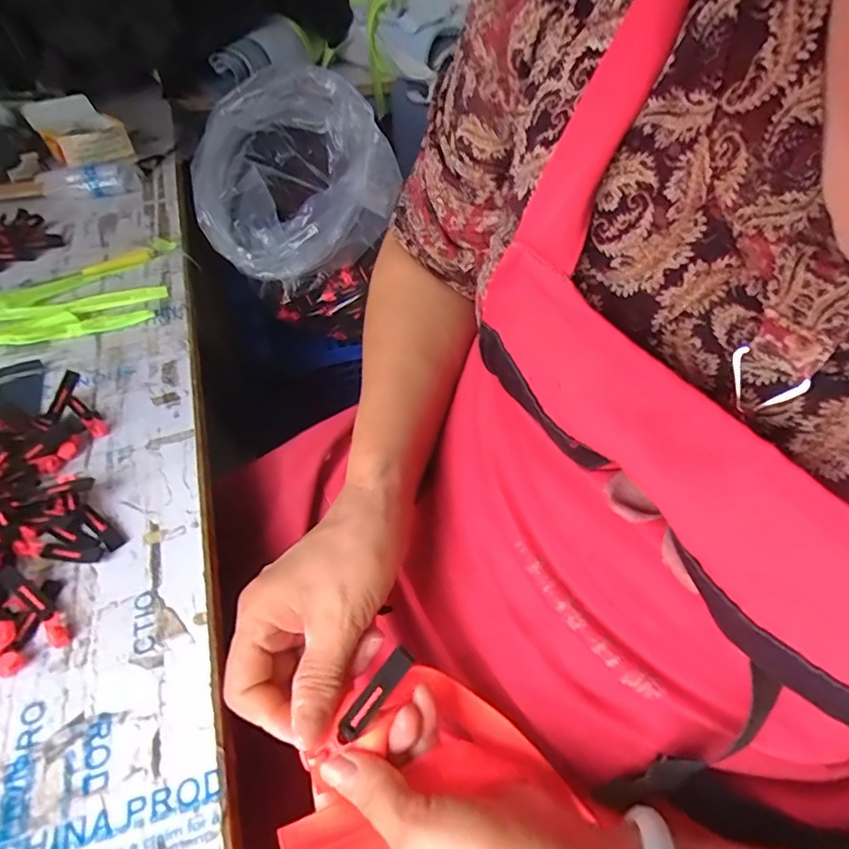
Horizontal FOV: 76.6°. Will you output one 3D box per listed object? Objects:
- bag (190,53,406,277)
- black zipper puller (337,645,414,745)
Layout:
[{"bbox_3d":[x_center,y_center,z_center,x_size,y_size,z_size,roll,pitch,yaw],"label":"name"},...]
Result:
[{"bbox_3d":[-0.165,-0.322,0.690,0.207,0.177,0.231,23,52,18],"label":"bag"},{"bbox_3d":[-0.025,0.132,0.263,0.010,0.006,0.049,34,72,26],"label":"black zipper puller"}]

